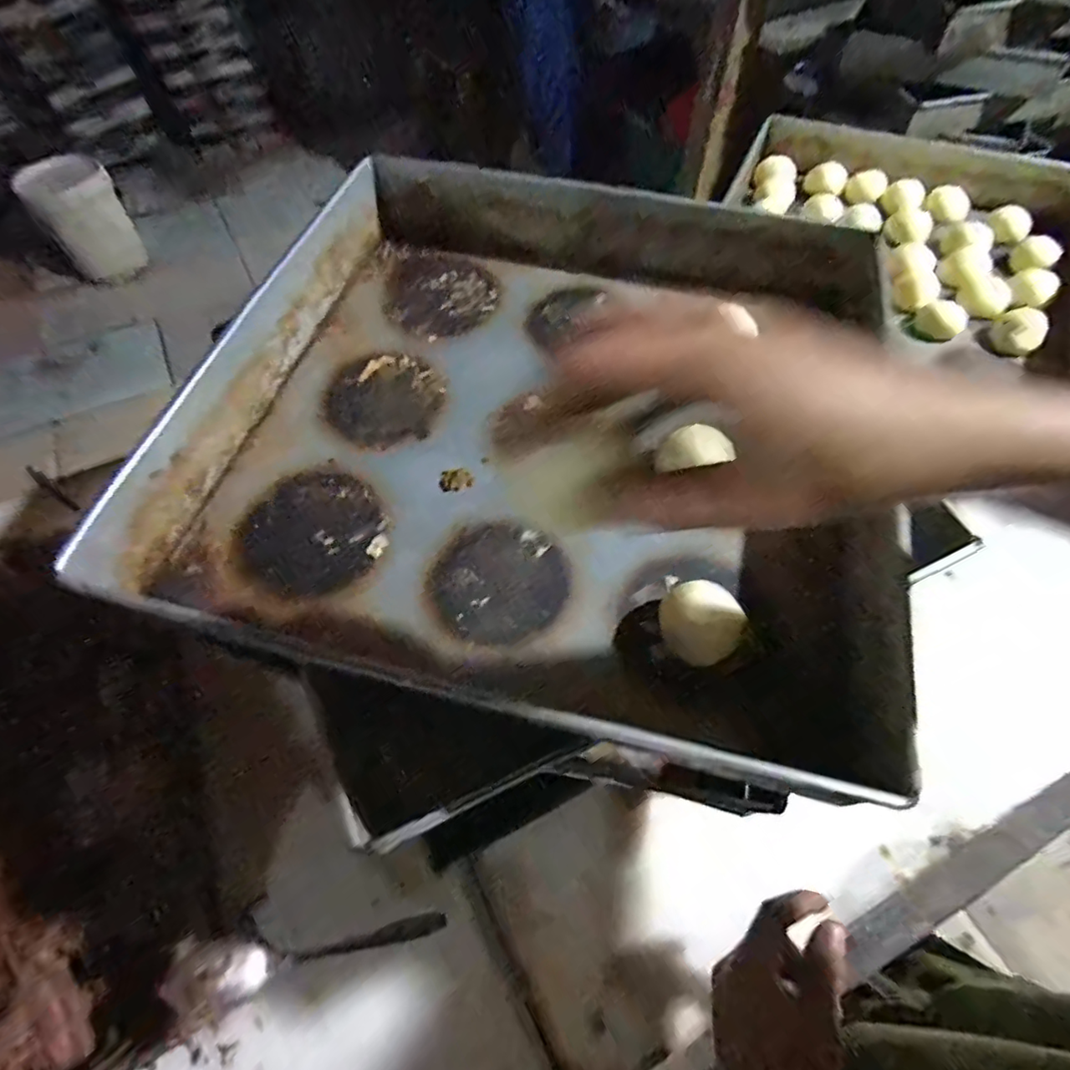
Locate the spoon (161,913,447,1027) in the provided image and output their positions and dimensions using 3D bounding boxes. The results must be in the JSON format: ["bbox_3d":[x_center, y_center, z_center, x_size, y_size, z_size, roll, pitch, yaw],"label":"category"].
[{"bbox_3d":[-0.146,0.279,0.376,0.170,0.017,0.038,7,53,-31],"label":"spoon"}]

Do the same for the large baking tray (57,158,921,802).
[{"bbox_3d":[0.009,-0.091,0.378,0.408,0.063,0.420,12,59,8],"label":"large baking tray"}]

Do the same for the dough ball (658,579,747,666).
[{"bbox_3d":[0.091,0.046,0.304,0.041,0.030,0.042,0,58,1],"label":"dough ball"}]

